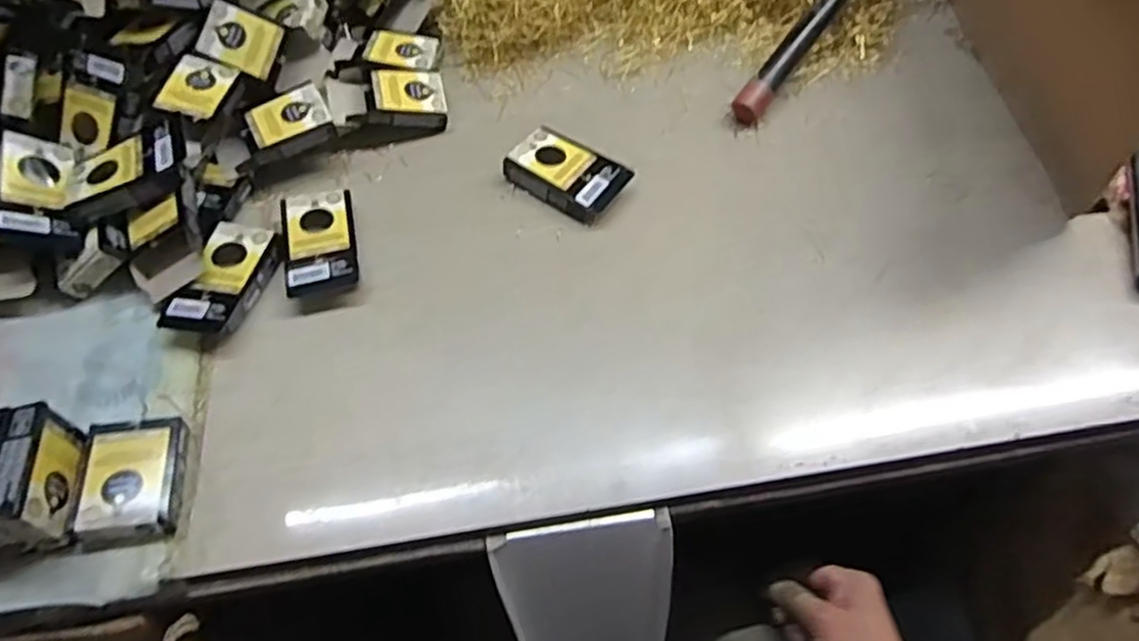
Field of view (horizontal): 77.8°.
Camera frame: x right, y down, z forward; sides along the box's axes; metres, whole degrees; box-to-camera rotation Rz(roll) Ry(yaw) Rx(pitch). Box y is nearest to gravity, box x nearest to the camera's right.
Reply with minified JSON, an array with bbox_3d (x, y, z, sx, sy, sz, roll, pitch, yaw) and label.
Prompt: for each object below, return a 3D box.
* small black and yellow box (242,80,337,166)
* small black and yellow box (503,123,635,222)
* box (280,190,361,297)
[{"bbox_3d":[-0.231,-0.163,0.578,0.066,0.017,0.053,-24,61,-15],"label":"small black and yellow box"},{"bbox_3d":[-0.002,-0.123,0.589,0.092,0.020,0.059,33,63,19],"label":"small black and yellow box"},{"bbox_3d":[-0.195,-0.060,0.552,0.054,0.021,0.089,-12,59,-8],"label":"box"}]

